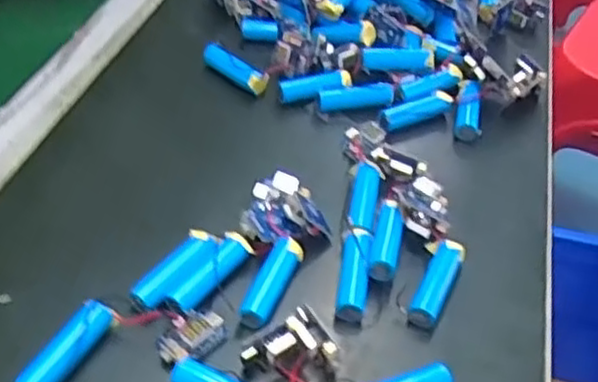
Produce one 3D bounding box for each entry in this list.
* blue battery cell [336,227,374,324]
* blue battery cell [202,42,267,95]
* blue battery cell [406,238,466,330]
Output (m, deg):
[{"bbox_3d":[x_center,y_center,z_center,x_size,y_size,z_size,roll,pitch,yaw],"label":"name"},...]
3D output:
[{"bbox_3d":[0.029,0.041,0.358,0.014,0.014,0.051,8,43,3],"label":"blue battery cell"},{"bbox_3d":[-0.044,-0.084,0.478,0.053,0.015,0.012,35,50,28],"label":"blue battery cell"},{"bbox_3d":[0.070,0.047,0.356,0.016,0.015,0.051,21,45,16],"label":"blue battery cell"}]

